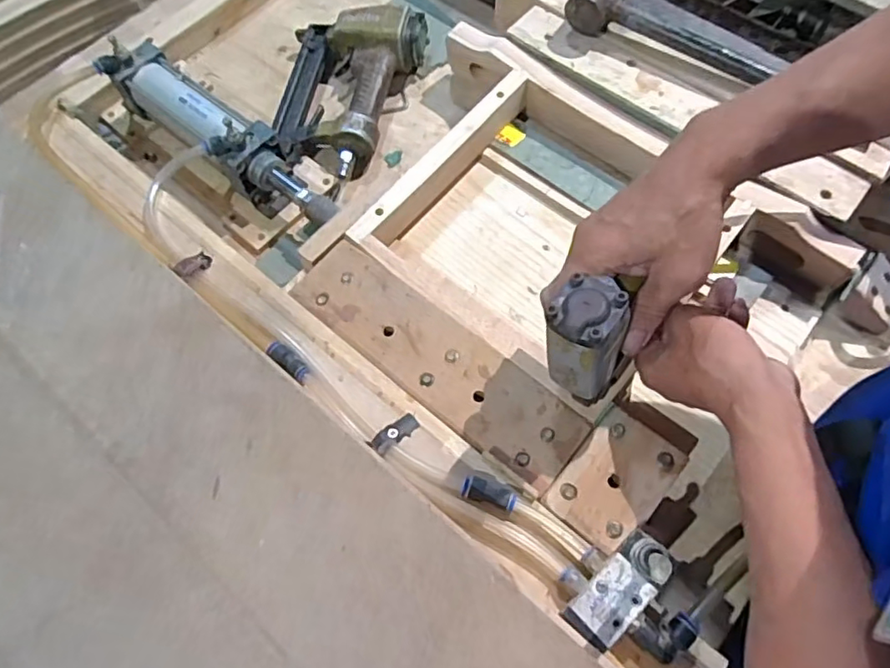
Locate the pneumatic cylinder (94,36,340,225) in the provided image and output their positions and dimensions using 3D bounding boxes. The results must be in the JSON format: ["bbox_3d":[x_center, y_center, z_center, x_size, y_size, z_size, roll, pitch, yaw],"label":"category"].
[{"bbox_3d":[-0.238,-0.214,0.638,0.309,0.082,0.070,35,71,16],"label":"pneumatic cylinder"}]

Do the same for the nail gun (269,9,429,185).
[{"bbox_3d":[-0.115,-0.284,0.685,0.160,0.063,0.217,7,67,5],"label":"nail gun"}]

